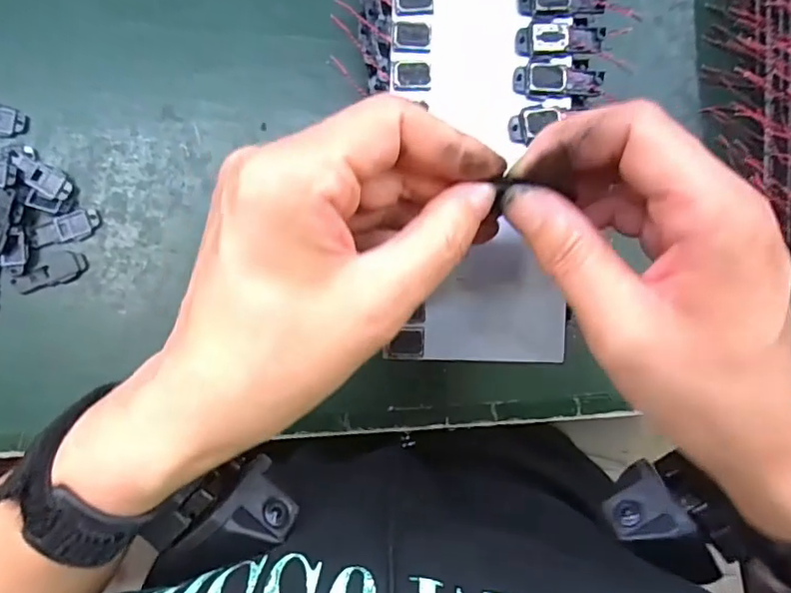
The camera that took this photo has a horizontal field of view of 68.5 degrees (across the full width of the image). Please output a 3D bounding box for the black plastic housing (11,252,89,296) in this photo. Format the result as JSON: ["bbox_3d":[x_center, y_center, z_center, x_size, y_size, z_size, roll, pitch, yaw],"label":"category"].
[{"bbox_3d":[-0.191,-0.013,0.320,0.040,0.004,0.016,-18,92,-3],"label":"black plastic housing"}]

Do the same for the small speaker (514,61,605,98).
[{"bbox_3d":[0.073,-0.096,0.256,0.040,0.006,0.016,-1,91,-3],"label":"small speaker"}]

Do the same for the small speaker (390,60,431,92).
[{"bbox_3d":[0.007,-0.096,0.252,0.018,0.004,0.013,-2,91,-3],"label":"small speaker"}]

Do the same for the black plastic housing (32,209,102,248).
[{"bbox_3d":[-0.182,-0.037,0.322,0.036,0.004,0.014,-21,92,-3],"label":"black plastic housing"}]

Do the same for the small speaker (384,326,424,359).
[{"bbox_3d":[0.004,0.021,0.253,0.017,0.004,0.014,0,91,-3],"label":"small speaker"}]

